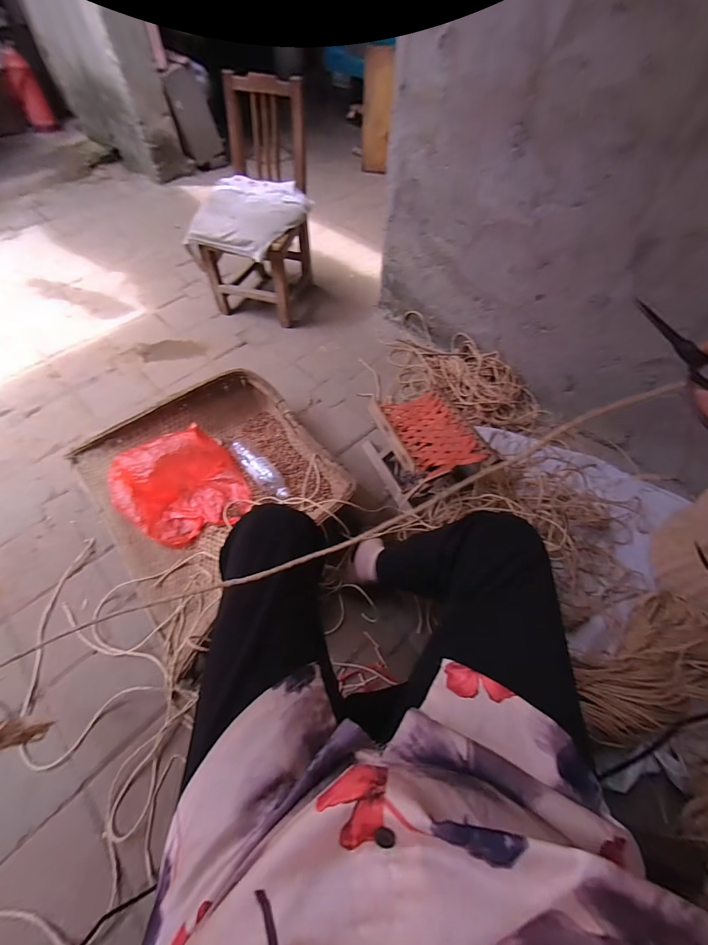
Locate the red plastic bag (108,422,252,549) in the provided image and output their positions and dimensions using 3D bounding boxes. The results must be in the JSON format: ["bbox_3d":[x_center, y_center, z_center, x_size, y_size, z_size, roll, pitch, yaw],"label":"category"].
[{"bbox_3d":[-0.446,0.029,0.960,0.300,0.115,0.279,-25,62,-15],"label":"red plastic bag"}]

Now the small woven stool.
[{"bbox_3d":[0.191,-0.054,1.003,0.248,0.182,0.280,-16,60,-10],"label":"small woven stool"}]

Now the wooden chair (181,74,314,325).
[{"bbox_3d":[-0.354,-0.885,1.301,0.353,0.582,0.399,14,60,8],"label":"wooden chair"}]

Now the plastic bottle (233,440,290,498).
[{"bbox_3d":[-0.262,-0.018,1.021,0.065,0.050,0.253,-37,65,-20],"label":"plastic bottle"}]

